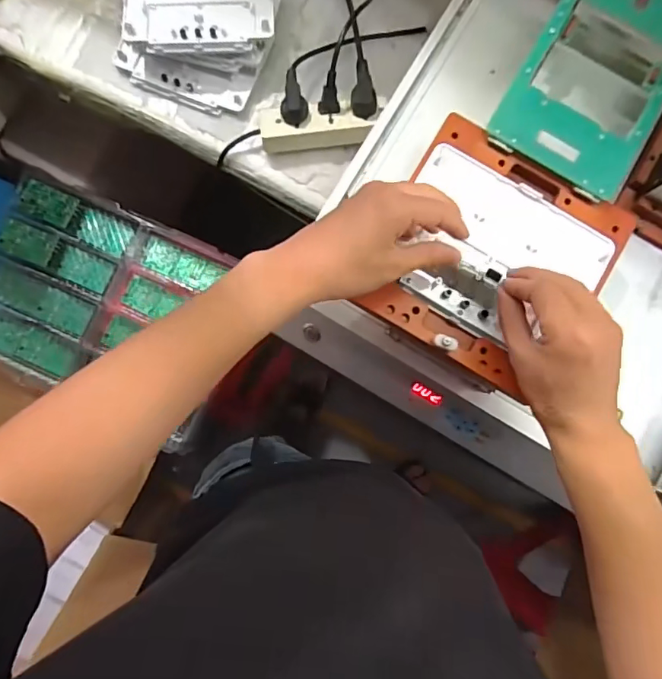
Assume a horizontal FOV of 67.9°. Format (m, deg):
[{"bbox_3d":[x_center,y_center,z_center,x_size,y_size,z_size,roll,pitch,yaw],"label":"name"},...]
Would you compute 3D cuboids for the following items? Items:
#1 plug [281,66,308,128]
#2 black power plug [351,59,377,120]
[{"bbox_3d":[-0.044,-0.308,0.627,0.033,0.024,0.065,10,83,-3],"label":"plug"},{"bbox_3d":[0.042,-0.321,0.629,0.031,0.017,0.071,-4,101,-5],"label":"black power plug"}]

